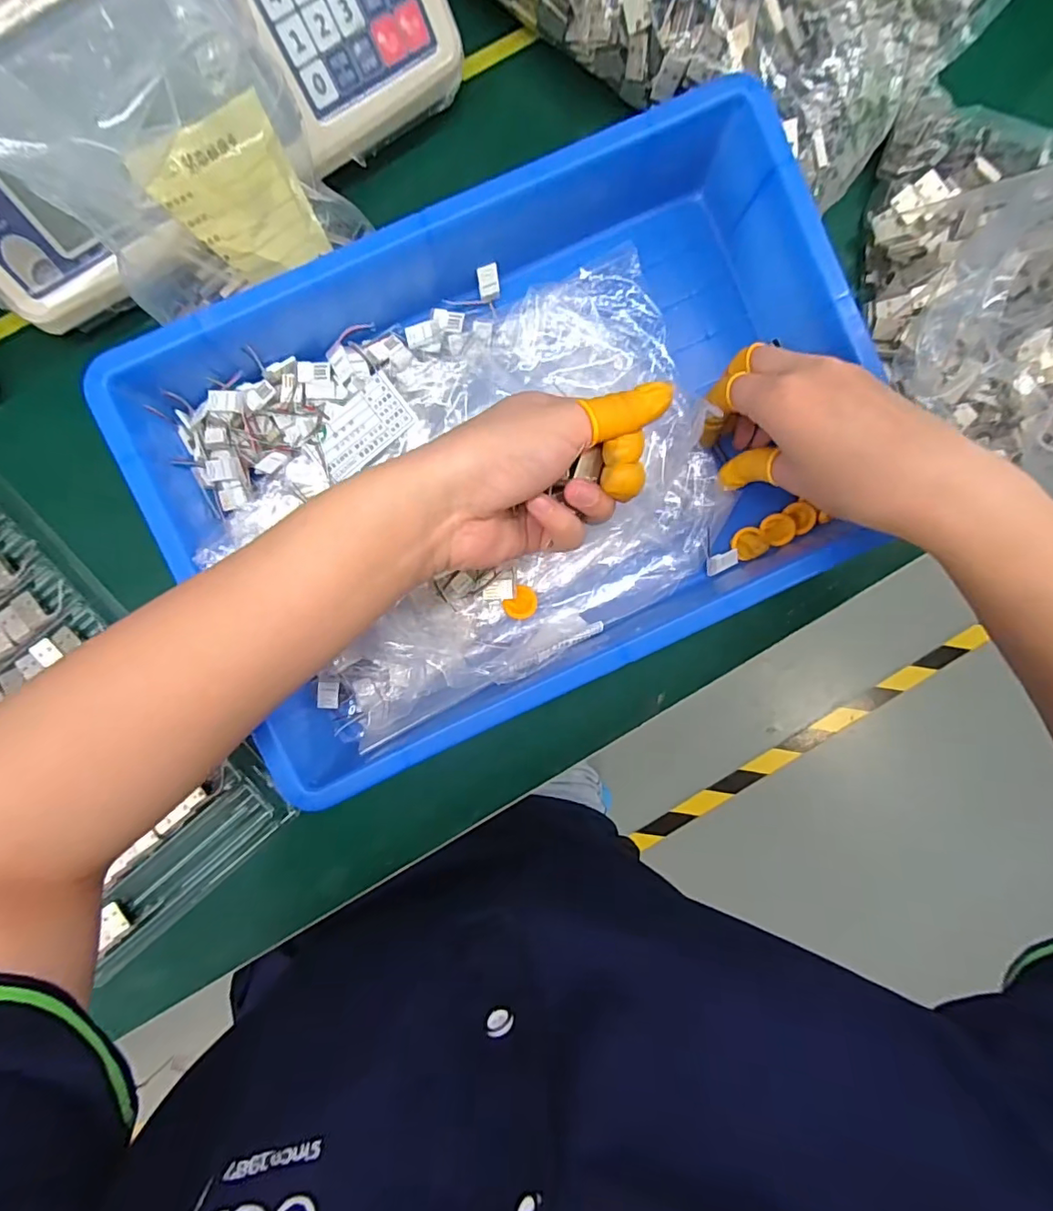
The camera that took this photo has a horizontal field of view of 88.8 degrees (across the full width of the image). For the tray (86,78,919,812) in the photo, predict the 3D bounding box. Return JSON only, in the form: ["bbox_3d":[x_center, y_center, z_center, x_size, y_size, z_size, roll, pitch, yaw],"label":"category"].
[{"bbox_3d":[-0.001,-0.076,0.287,0.354,0.056,0.254,-24,93,-2],"label":"tray"}]

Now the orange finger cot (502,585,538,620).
[{"bbox_3d":[-0.003,-0.001,0.315,0.017,0.004,0.020,39,90,-3],"label":"orange finger cot"}]

